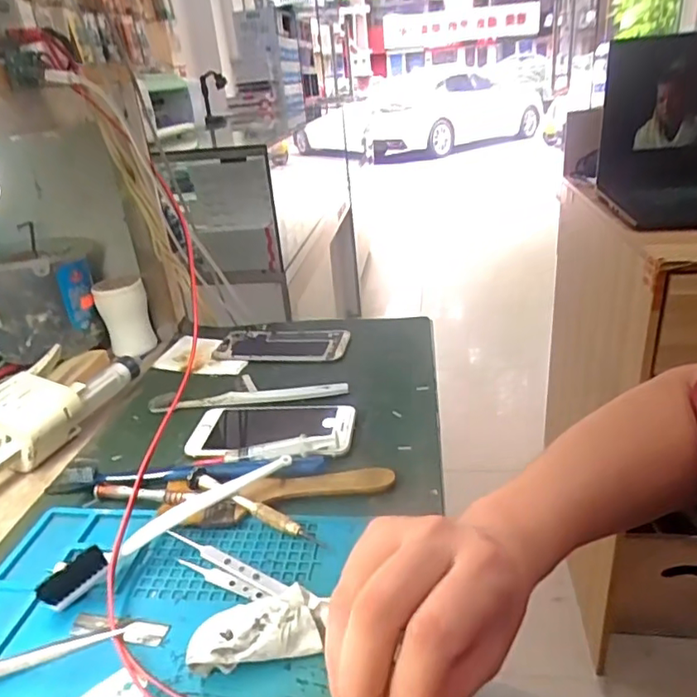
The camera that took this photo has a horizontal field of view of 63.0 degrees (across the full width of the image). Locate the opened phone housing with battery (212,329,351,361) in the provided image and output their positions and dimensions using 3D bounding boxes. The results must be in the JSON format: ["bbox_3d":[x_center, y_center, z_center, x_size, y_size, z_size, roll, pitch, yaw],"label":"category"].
[{"bbox_3d":[-0.074,-0.006,0.644,0.147,0.007,0.073,1,27,12],"label":"opened phone housing with battery"}]

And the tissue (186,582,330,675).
[{"bbox_3d":[-0.047,0.148,0.300,0.070,0.017,0.033,-8,26,-7],"label":"tissue"}]

